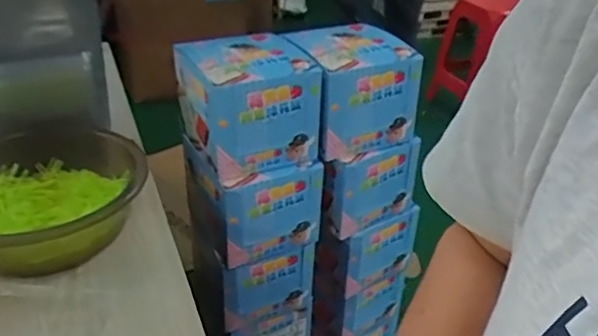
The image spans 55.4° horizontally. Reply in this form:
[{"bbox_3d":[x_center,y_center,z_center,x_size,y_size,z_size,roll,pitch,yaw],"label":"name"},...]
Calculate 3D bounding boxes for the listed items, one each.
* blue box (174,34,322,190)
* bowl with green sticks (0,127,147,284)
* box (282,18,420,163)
[{"bbox_3d":[-0.071,-0.088,0.766,0.152,0.131,0.173,-12,34,-22],"label":"blue box"},{"bbox_3d":[-0.284,0.028,0.619,0.219,0.072,0.230,2,31,-1],"label":"bowl with green sticks"},{"bbox_3d":[0.077,-0.113,0.814,0.156,0.132,0.139,-10,33,-21],"label":"box"}]

